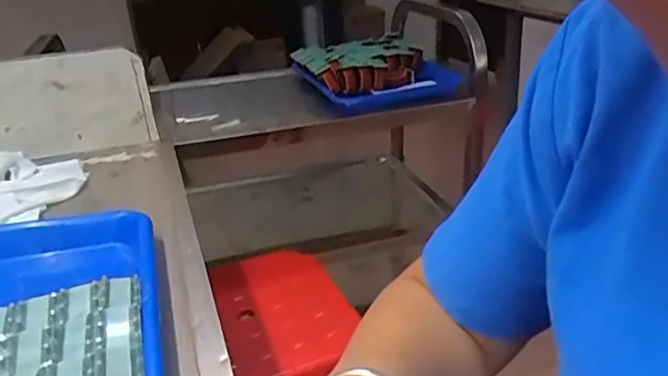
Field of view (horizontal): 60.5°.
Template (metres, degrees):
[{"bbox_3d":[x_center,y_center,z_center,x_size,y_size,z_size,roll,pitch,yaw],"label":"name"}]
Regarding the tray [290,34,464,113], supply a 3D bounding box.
[{"bbox_3d":[0.076,-0.226,1.107,0.242,0.043,0.359,-11,26,-15],"label":"tray"}]

